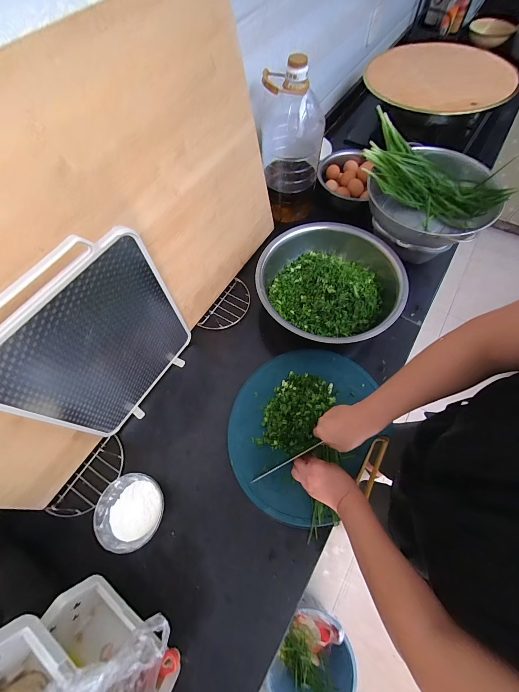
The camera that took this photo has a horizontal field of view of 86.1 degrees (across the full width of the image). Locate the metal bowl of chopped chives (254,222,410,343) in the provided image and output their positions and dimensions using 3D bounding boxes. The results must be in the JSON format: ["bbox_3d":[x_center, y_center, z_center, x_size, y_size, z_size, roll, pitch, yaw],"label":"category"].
[{"bbox_3d":[0.170,-0.151,0.688,0.341,0.093,0.338,-1,64,2],"label":"metal bowl of chopped chives"}]

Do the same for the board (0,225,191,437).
[{"bbox_3d":[-0.253,0.006,0.483,0.017,0.382,0.285,28,68,15],"label":"board"}]

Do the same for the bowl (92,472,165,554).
[{"bbox_3d":[-0.238,0.310,0.527,0.114,0.052,0.119,-1,64,2],"label":"bowl"}]

